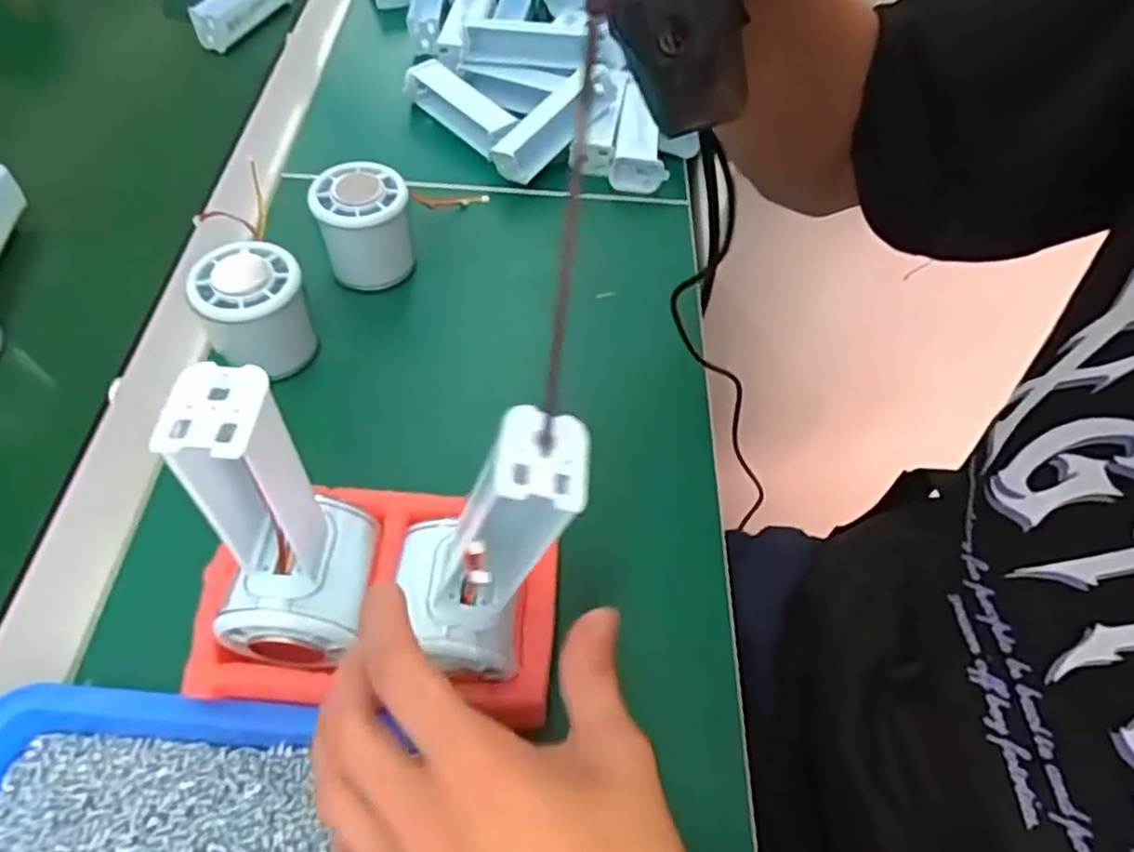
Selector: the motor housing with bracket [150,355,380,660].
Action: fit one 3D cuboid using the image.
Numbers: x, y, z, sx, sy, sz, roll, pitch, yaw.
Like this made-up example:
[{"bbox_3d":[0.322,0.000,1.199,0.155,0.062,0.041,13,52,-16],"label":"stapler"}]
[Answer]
[{"bbox_3d":[-0.104,0.034,0.256,0.049,0.121,0.063,4,55,-1],"label":"motor housing with bracket"}]

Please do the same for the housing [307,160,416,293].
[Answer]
[{"bbox_3d":[-0.123,-0.119,0.448,0.056,0.061,0.063,-16,58,-14],"label":"housing"}]

